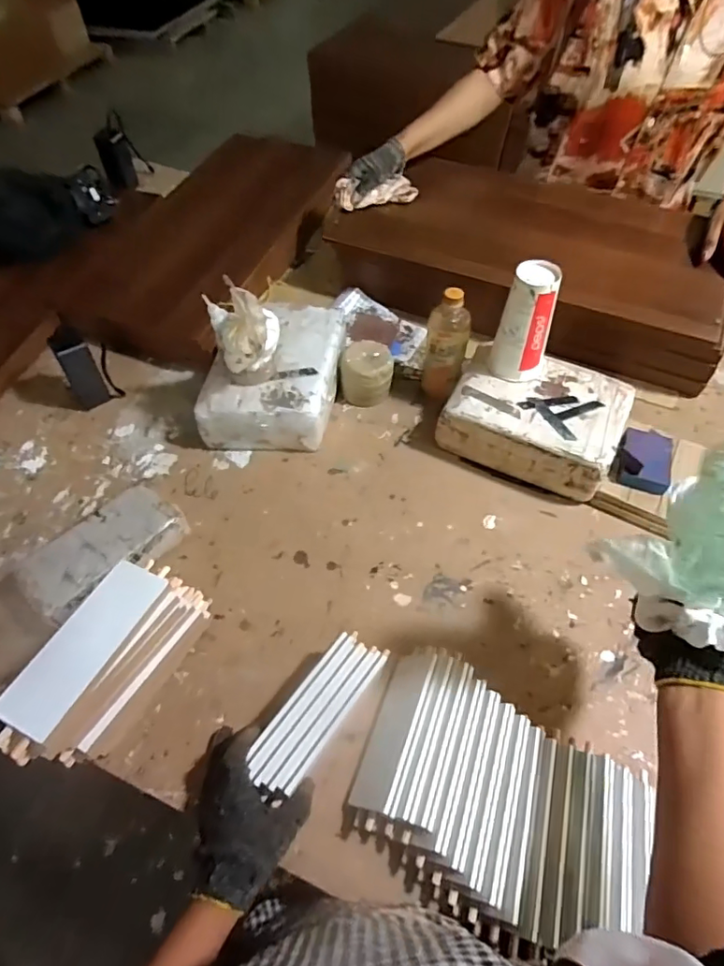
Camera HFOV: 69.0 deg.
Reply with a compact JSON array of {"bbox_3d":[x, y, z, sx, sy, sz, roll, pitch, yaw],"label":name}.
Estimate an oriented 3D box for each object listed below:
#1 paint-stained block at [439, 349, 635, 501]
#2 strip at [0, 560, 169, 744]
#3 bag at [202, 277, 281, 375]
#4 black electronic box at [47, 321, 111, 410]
[{"bbox_3d":[0.277,-0.102,0.866,0.263,0.106,0.200,21,59,14],"label":"paint-stained block"},{"bbox_3d":[-0.275,0.156,0.521,0.068,0.010,0.174,19,56,17],"label":"strip"},{"bbox_3d":[-0.169,-0.219,0.773,0.096,0.150,0.084,-13,57,-8],"label":"bag"},{"bbox_3d":[-0.460,-0.187,0.856,0.030,0.141,0.048,36,60,23],"label":"black electronic box"}]

